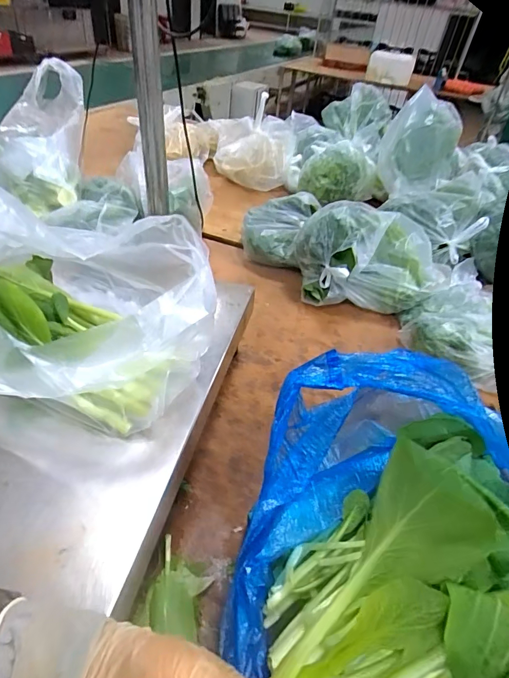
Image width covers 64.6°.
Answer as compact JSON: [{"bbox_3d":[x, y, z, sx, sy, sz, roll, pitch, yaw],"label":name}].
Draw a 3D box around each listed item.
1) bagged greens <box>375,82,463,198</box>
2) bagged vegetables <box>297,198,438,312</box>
[{"bbox_3d":[0.474,-0.563,1.172,0.202,0.247,0.159,18,42,13],"label":"bagged greens"},{"bbox_3d":[0.230,-0.166,0.838,0.258,0.178,0.151,2,41,-6],"label":"bagged vegetables"}]

